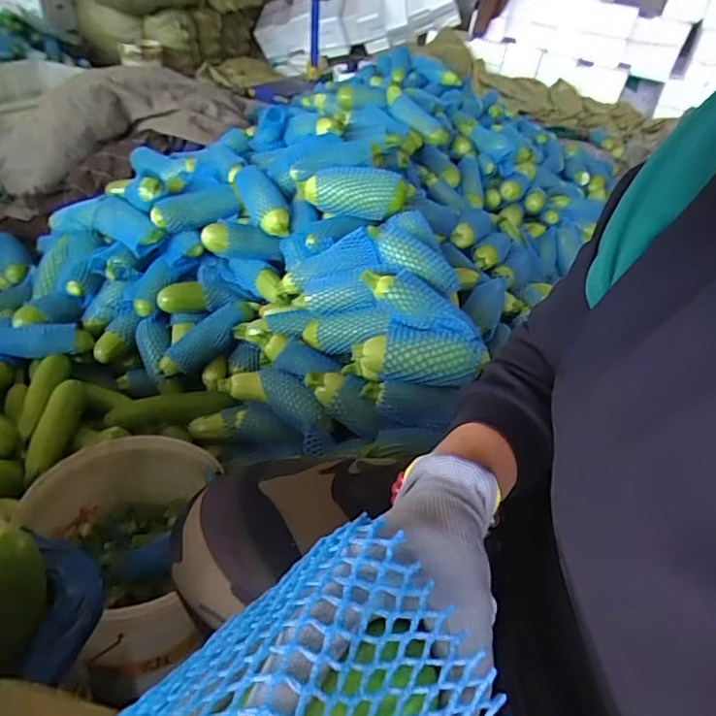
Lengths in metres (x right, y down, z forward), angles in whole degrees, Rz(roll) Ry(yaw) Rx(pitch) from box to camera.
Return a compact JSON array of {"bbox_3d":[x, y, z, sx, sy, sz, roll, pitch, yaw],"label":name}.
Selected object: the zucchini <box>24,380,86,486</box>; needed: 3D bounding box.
[{"bbox_3d":[-0.504,0.113,0.898,0.055,0.042,0.214,-1,37,-10],"label":"zucchini"}]

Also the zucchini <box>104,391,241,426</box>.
[{"bbox_3d":[-0.345,0.088,0.998,0.220,0.047,0.048,-5,38,-16],"label":"zucchini"}]

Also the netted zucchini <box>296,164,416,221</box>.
[{"bbox_3d":[-0.011,-0.330,1.058,0.215,0.076,0.085,8,36,1],"label":"netted zucchini"}]

